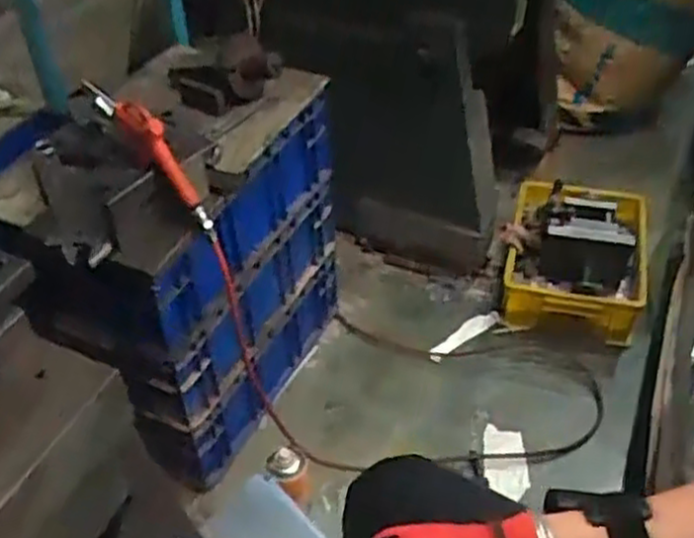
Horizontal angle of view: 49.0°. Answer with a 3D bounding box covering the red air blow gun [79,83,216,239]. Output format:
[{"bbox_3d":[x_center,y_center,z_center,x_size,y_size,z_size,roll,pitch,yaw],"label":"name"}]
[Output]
[{"bbox_3d":[-0.221,-0.131,0.912,0.076,0.232,0.018,-12,29,45],"label":"red air blow gun"}]

